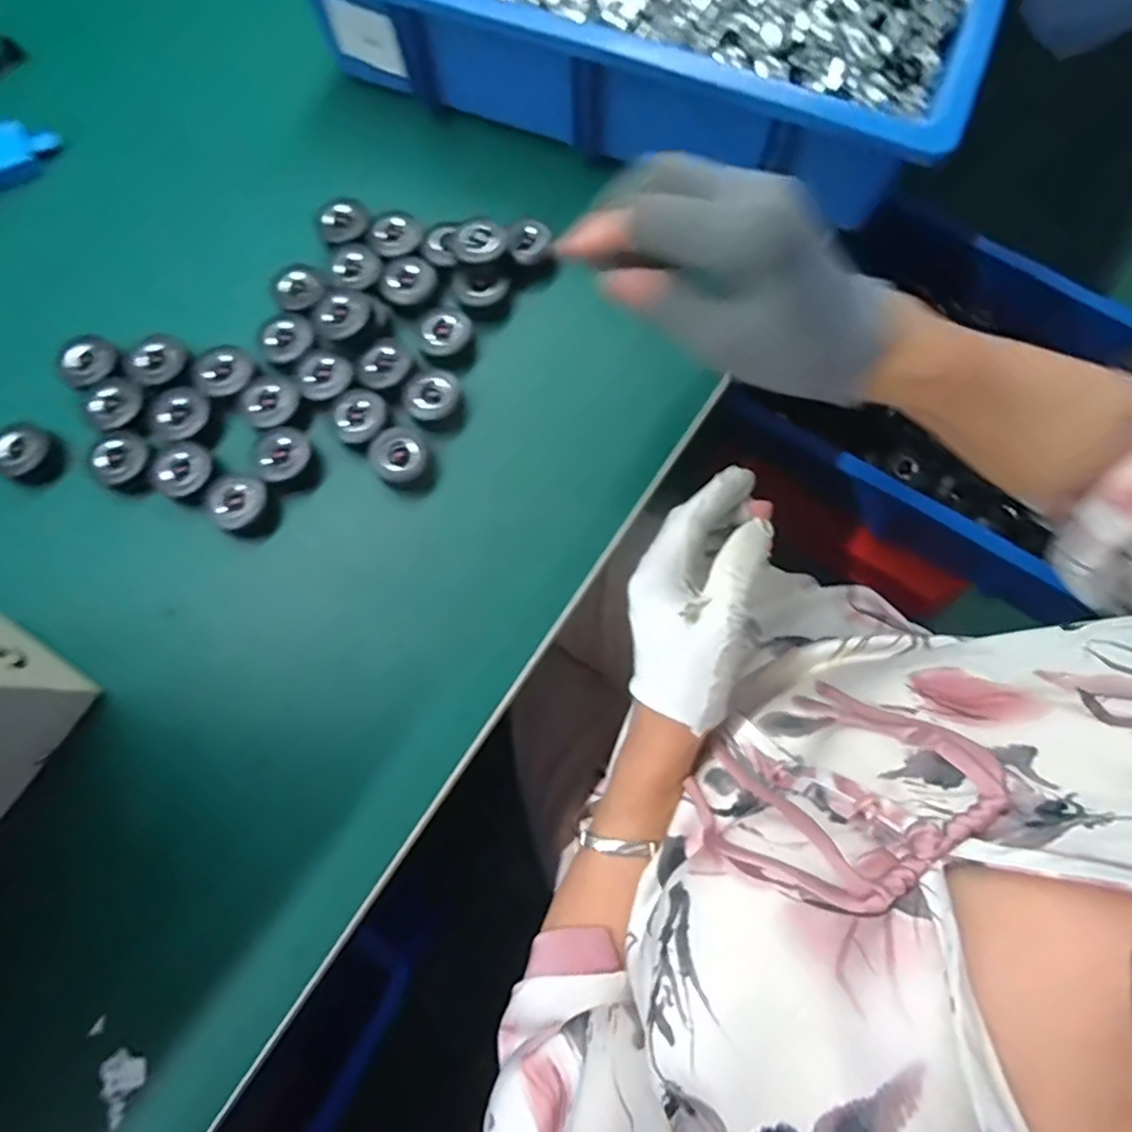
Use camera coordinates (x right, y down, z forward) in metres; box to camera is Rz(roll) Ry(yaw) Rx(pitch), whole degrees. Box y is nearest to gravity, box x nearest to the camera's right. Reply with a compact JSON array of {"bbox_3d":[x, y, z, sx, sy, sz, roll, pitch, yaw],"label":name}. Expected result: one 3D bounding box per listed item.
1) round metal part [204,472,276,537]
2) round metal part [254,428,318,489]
[{"bbox_3d":[-0.204,-0.038,0.397,0.031,0.026,0.036,2,78,0],"label":"round metal part"},{"bbox_3d":[-0.179,-0.070,0.404,0.034,0.018,0.034,0,78,-1],"label":"round metal part"}]

